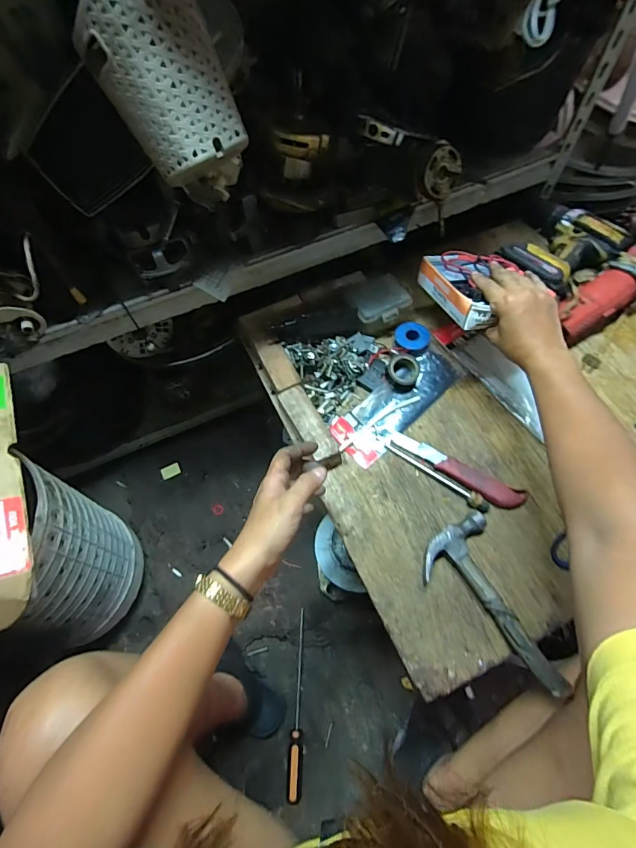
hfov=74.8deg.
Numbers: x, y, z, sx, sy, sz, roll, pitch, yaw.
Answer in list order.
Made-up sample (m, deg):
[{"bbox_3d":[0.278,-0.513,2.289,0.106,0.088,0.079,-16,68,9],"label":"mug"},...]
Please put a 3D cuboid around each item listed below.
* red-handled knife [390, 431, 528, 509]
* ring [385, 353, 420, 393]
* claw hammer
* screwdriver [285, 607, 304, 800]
[{"bbox_3d":[0.190,0.061,0.577,0.193,0.017,0.035,29,68,15],"label":"red-handled knife"},{"bbox_3d":[0.130,-0.081,0.635,0.049,0.031,0.057,24,67,13],"label":"ring"},{"bbox_3d":[0.203,0.217,0.492,0.098,0.028,0.201,-23,65,-9],"label":"claw hammer"},{"bbox_3d":[-0.036,0.480,0.730,0.025,0.025,0.279,1,63,2],"label":"screwdriver"}]

